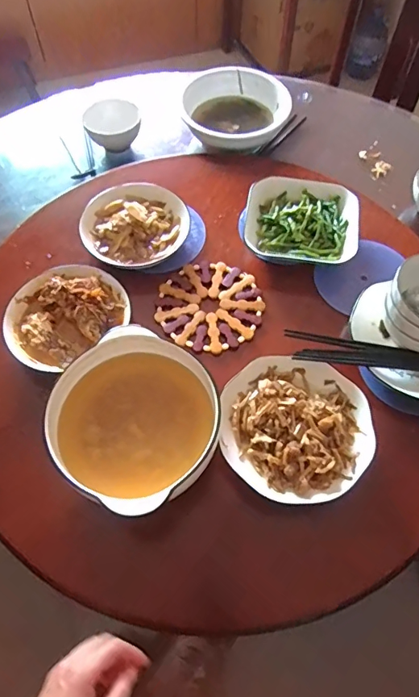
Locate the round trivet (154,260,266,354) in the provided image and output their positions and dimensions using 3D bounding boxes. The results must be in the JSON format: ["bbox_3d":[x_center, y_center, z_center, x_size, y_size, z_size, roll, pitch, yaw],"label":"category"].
[{"bbox_3d":[0.002,-0.067,0.707,0.157,0.006,0.152,1,60,-1],"label":"round trivet"}]

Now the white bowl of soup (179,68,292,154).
[{"bbox_3d":[0.053,-0.480,0.951,0.197,0.080,0.173,-18,62,-11],"label":"white bowl of soup"}]

